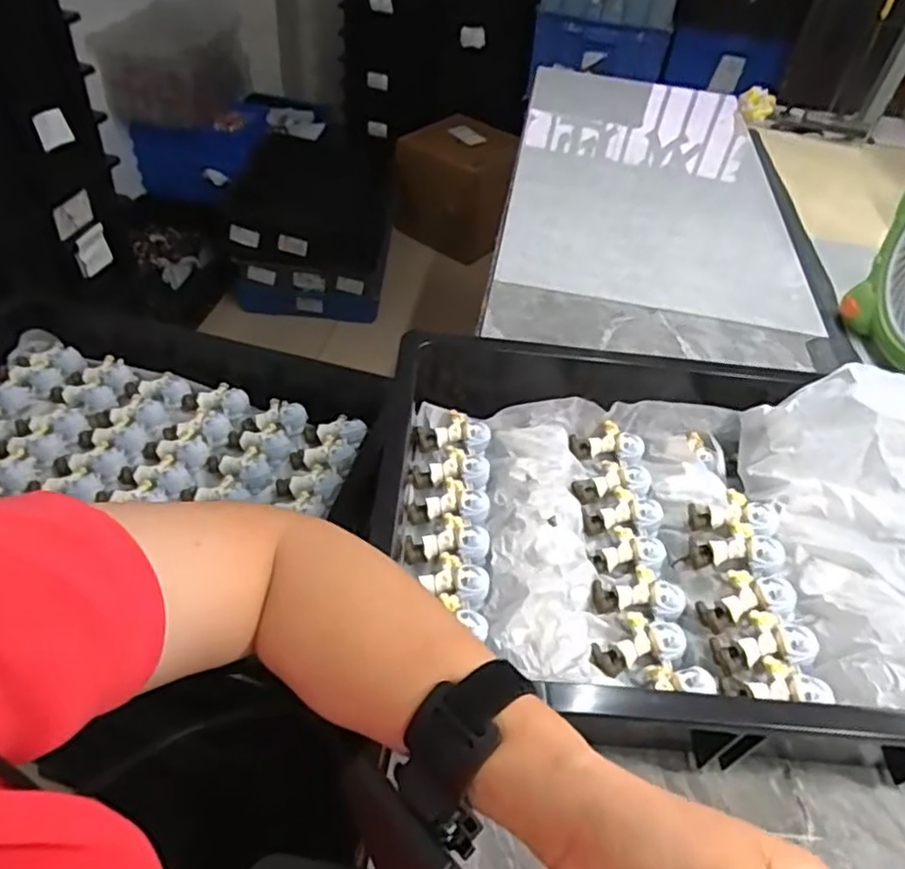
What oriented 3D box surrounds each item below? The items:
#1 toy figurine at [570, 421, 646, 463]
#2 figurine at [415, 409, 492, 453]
[{"bbox_3d":[0.130,0.007,0.559,0.059,0.016,0.032,-2,45,9],"label":"toy figurine"},{"bbox_3d":[0.001,-0.003,0.558,0.061,0.018,0.034,2,46,-5],"label":"figurine"}]

